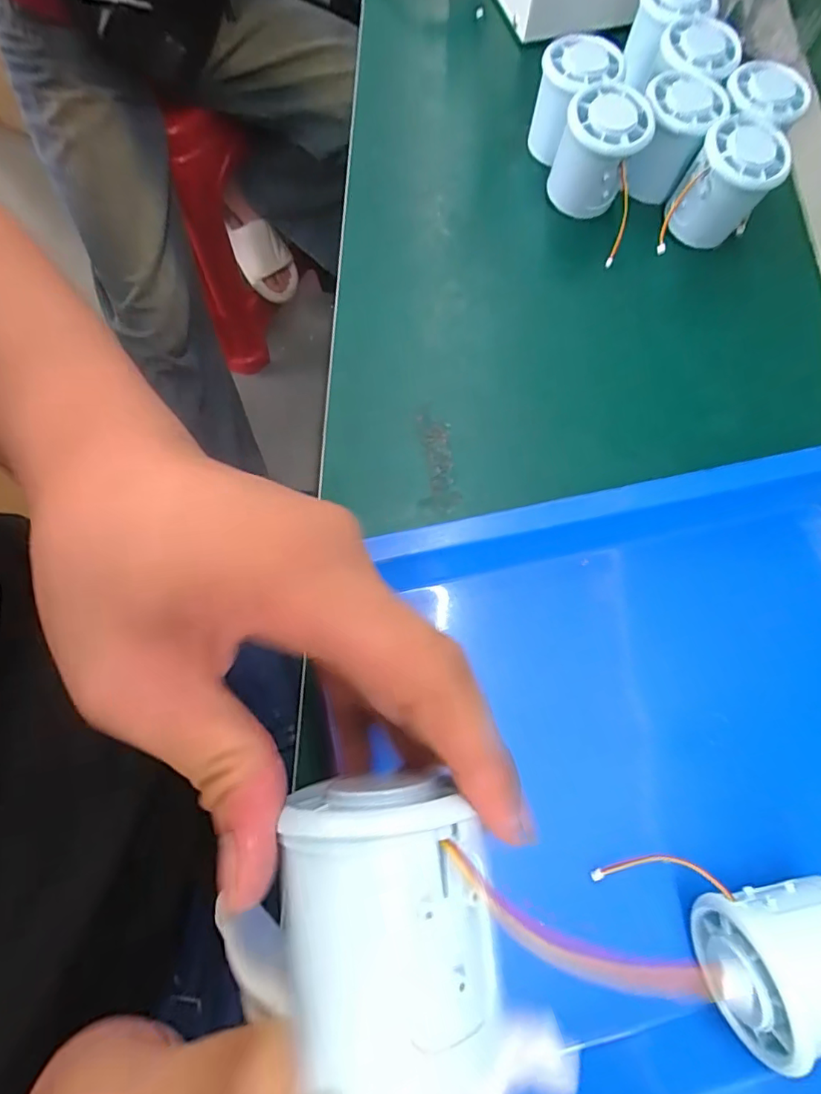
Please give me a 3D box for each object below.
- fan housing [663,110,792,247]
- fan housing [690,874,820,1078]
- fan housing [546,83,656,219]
[{"bbox_3d":[0.218,-0.249,0.362,0.057,0.063,0.058,35,73,8],"label":"fan housing"},{"bbox_3d":[0.158,0.172,0.221,0.063,0.059,0.049,-12,72,-6],"label":"fan housing"},{"bbox_3d":[0.132,-0.276,0.367,0.057,0.062,0.056,20,72,3],"label":"fan housing"}]

